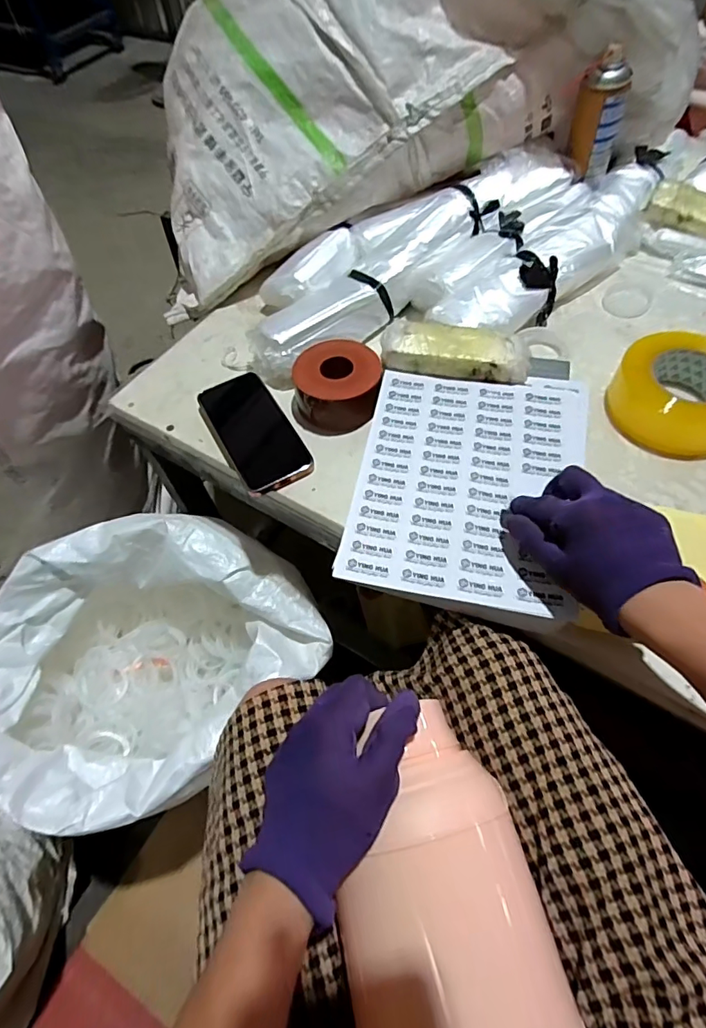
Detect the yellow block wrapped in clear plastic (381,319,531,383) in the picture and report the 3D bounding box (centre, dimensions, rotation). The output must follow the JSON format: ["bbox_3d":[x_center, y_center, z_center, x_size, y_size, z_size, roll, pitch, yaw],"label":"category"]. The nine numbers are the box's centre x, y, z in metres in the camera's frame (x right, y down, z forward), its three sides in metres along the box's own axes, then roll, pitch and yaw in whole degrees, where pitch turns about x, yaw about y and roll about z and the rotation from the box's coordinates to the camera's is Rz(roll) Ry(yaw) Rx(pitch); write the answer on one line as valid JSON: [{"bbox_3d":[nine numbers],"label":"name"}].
[{"bbox_3d":[0.114,-0.182,0.554,0.159,0.023,0.060,12,64,8],"label":"yellow block wrapped in clear plastic"}]

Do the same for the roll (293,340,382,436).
[{"bbox_3d":[-0.017,-0.148,0.575,0.100,0.049,0.107,-2,58,3],"label":"roll"}]

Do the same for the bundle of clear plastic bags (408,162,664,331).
[{"bbox_3d":[0.269,-0.371,0.672,0.465,0.046,0.156,-40,64,-19],"label":"bundle of clear plastic bags"}]

